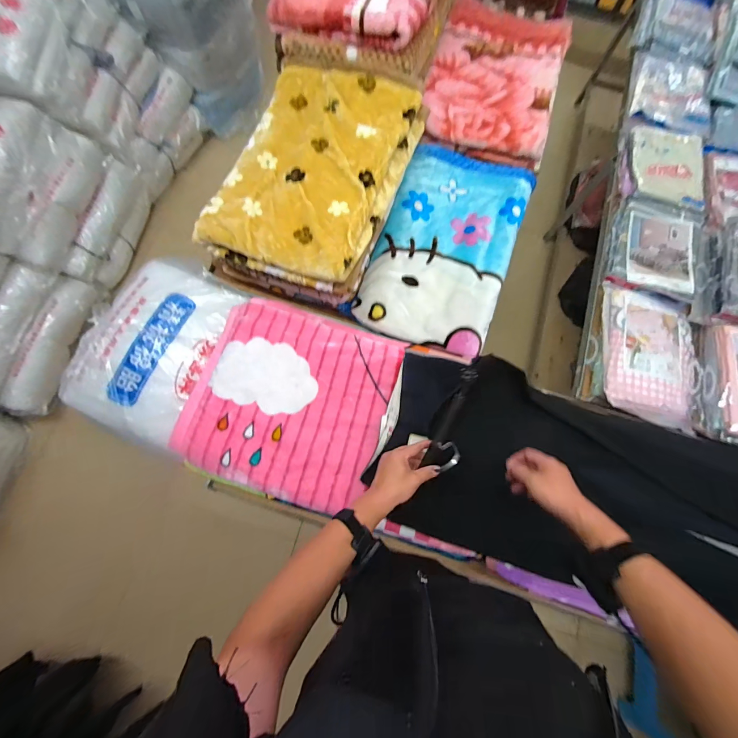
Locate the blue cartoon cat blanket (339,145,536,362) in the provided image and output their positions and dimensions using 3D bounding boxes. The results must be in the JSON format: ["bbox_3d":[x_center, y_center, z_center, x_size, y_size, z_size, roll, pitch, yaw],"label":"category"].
[{"bbox_3d":[0.239,-0.386,1.046,0.415,0.094,0.644,21,76,4],"label":"blue cartoon cat blanket"}]

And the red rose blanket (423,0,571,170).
[{"bbox_3d":[0.435,-1.015,1.144,0.424,0.078,0.626,16,75,3],"label":"red rose blanket"}]

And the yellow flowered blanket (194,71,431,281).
[{"bbox_3d":[-0.160,-0.580,0.936,0.476,0.079,0.638,21,76,5],"label":"yellow flowered blanket"}]

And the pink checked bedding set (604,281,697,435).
[{"bbox_3d":[0.869,-0.037,1.006,0.289,0.067,0.400,8,75,1],"label":"pink checked bedding set"}]

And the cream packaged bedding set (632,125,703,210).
[{"bbox_3d":[1.040,-0.697,1.131,0.248,0.042,0.281,9,75,1],"label":"cream packaged bedding set"}]

